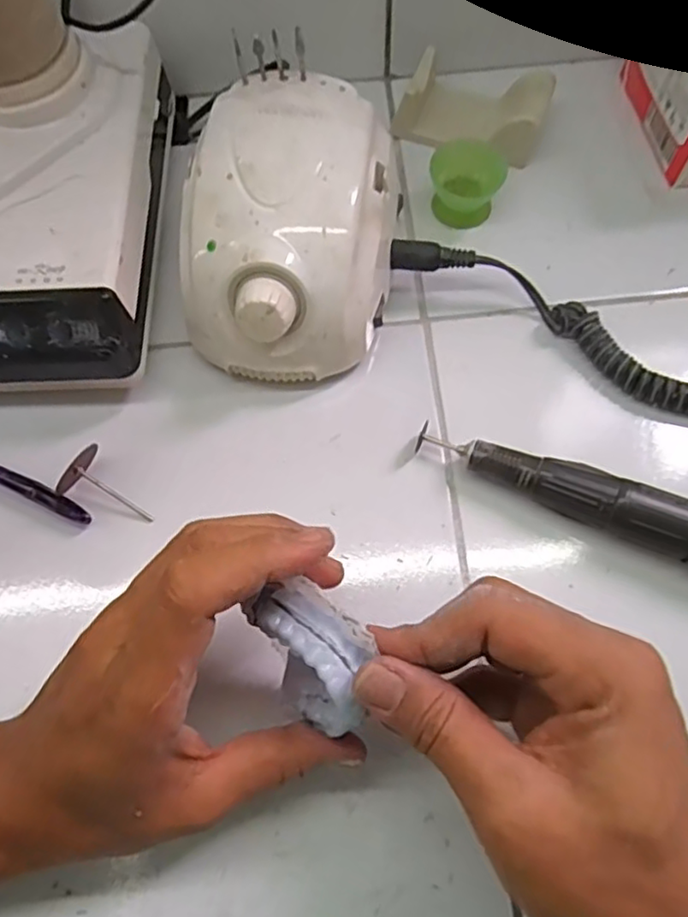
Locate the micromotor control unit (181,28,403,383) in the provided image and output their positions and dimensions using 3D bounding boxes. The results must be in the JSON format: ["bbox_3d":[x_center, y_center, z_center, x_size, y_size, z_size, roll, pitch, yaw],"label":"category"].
[{"bbox_3d":[-0.028,-0.118,0.342,0.103,0.083,0.142,7,69,5],"label":"micromotor control unit"}]

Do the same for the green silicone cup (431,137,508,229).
[{"bbox_3d":[0.071,-0.162,0.380,0.039,0.032,0.035,33,73,14],"label":"green silicone cup"}]

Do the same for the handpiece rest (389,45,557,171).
[{"bbox_3d":[0.080,-0.217,0.398,0.086,0.030,0.054,21,71,10],"label":"handpiece rest"}]

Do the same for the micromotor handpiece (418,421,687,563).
[{"bbox_3d":[0.131,0.024,0.308,0.198,0.029,0.027,24,71,11],"label":"micromotor handpiece"}]

